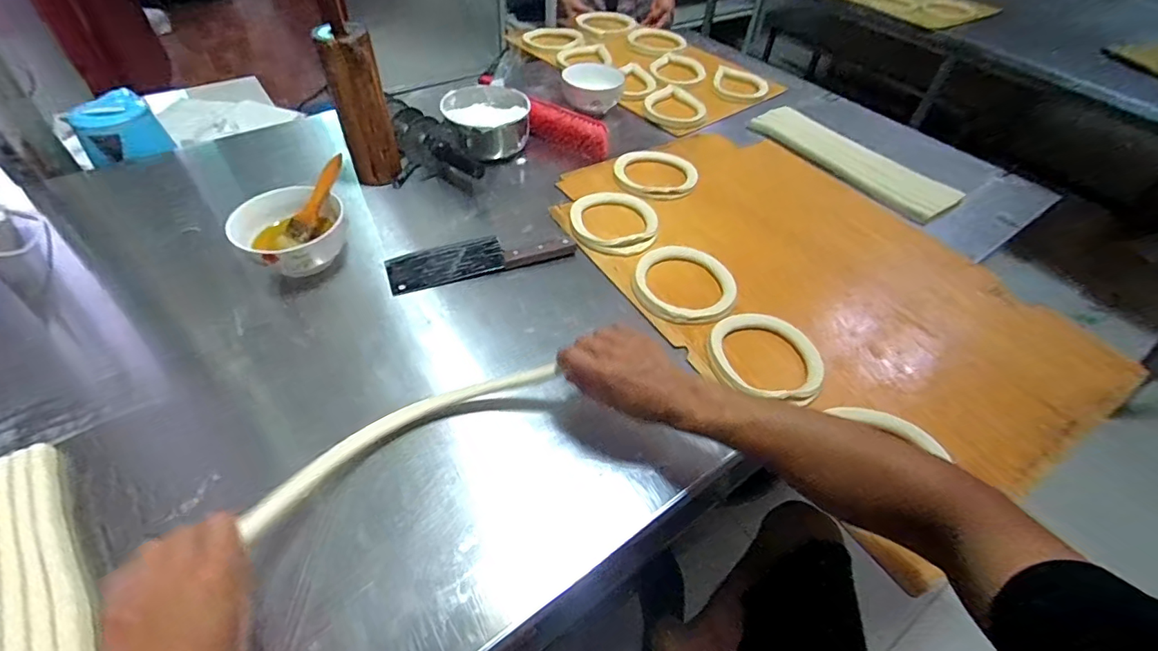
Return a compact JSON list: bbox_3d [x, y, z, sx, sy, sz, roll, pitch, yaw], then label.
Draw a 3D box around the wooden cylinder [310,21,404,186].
[{"bbox_3d":[-0.353,-0.347,0.823,0.084,0.245,0.067,-14,50,-15],"label":"wooden cylinder"}]

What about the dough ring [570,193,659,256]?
[{"bbox_3d":[0.057,-0.169,0.833,0.145,0.025,0.118,15,61,5],"label":"dough ring"}]

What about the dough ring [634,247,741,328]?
[{"bbox_3d":[0.152,-0.058,0.742,0.130,0.032,0.157,-32,57,-28],"label":"dough ring"}]

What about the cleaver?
[{"bbox_3d":[-0.151,-0.109,0.776,0.276,0.023,0.081,-13,50,-14],"label":"cleaver"}]

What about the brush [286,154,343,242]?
[{"bbox_3d":[-0.384,-0.187,0.742,0.035,0.020,0.136,21,82,15],"label":"brush"}]

